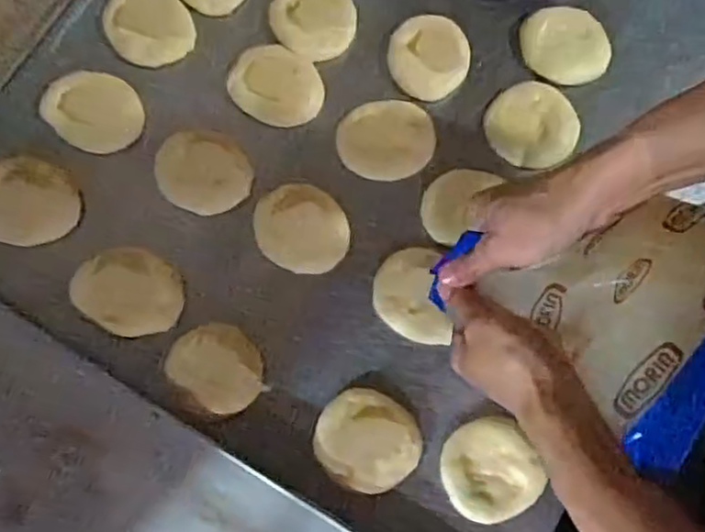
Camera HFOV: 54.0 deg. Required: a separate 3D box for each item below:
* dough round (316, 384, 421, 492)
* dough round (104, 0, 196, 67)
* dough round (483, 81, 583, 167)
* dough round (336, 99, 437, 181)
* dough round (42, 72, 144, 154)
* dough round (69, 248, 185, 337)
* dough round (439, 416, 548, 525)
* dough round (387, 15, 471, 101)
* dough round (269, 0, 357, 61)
[{"bbox_3d":[0.011,0.129,0.510,0.075,0.011,0.067,28,79,6],"label":"dough round"},{"bbox_3d":[-0.175,-0.208,0.586,0.068,0.012,0.084,-28,79,-6],"label":"dough round"},{"bbox_3d":[0.149,-0.117,0.569,0.073,0.007,0.071,0,77,0],"label":"dough round"},{"bbox_3d":[0.027,-0.104,0.563,0.076,0.010,0.063,7,77,1],"label":"dough round"},{"bbox_3d":[-0.213,-0.127,0.567,0.083,0.007,0.064,27,78,6],"label":"dough round"},{"bbox_3d":[-0.170,0.019,0.531,0.075,0.019,0.064,30,79,6],"label":"dough round"},{"bbox_3d":[0.100,0.149,0.507,0.070,0.009,0.069,0,77,0],"label":"dough round"},{"bbox_3d":[0.064,-0.178,0.581,0.066,0.009,0.071,0,77,0],"label":"dough round"},{"bbox_3d":[-0.033,-0.212,0.591,0.072,0.008,0.074,0,77,0],"label":"dough round"}]

